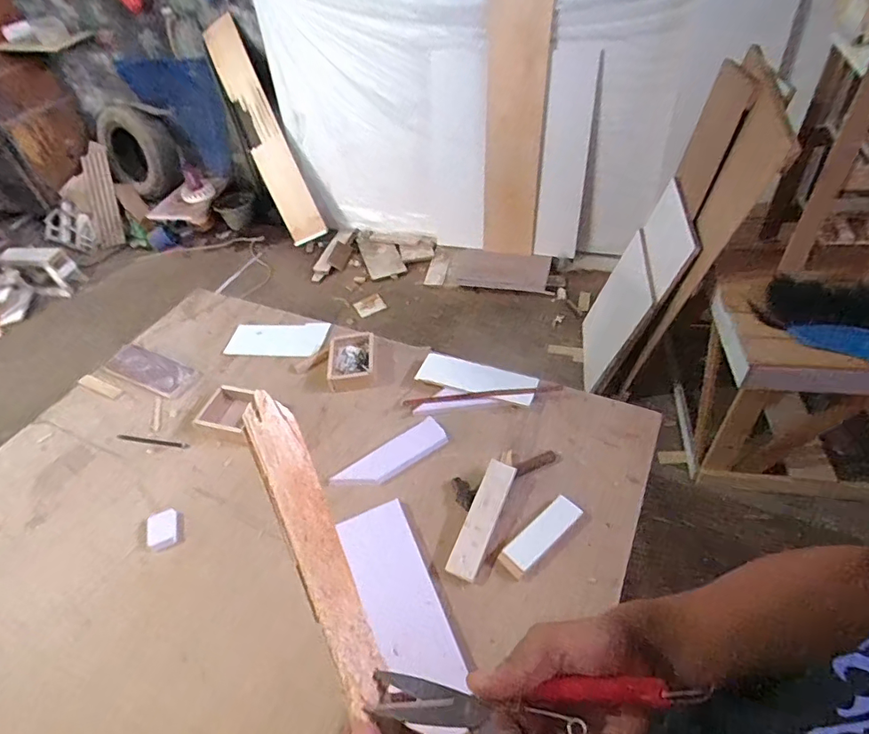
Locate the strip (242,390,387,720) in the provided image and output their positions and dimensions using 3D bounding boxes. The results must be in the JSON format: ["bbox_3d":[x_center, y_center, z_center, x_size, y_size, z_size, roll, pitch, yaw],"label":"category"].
[{"bbox_3d":[-0.076,0.117,0.323,0.005,0.205,0.043,-20,2,26],"label":"strip"}]

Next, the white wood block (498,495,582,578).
[{"bbox_3d":[0.162,0.257,0.758,0.143,0.027,0.045,-35,51,-22],"label":"white wood block"}]

